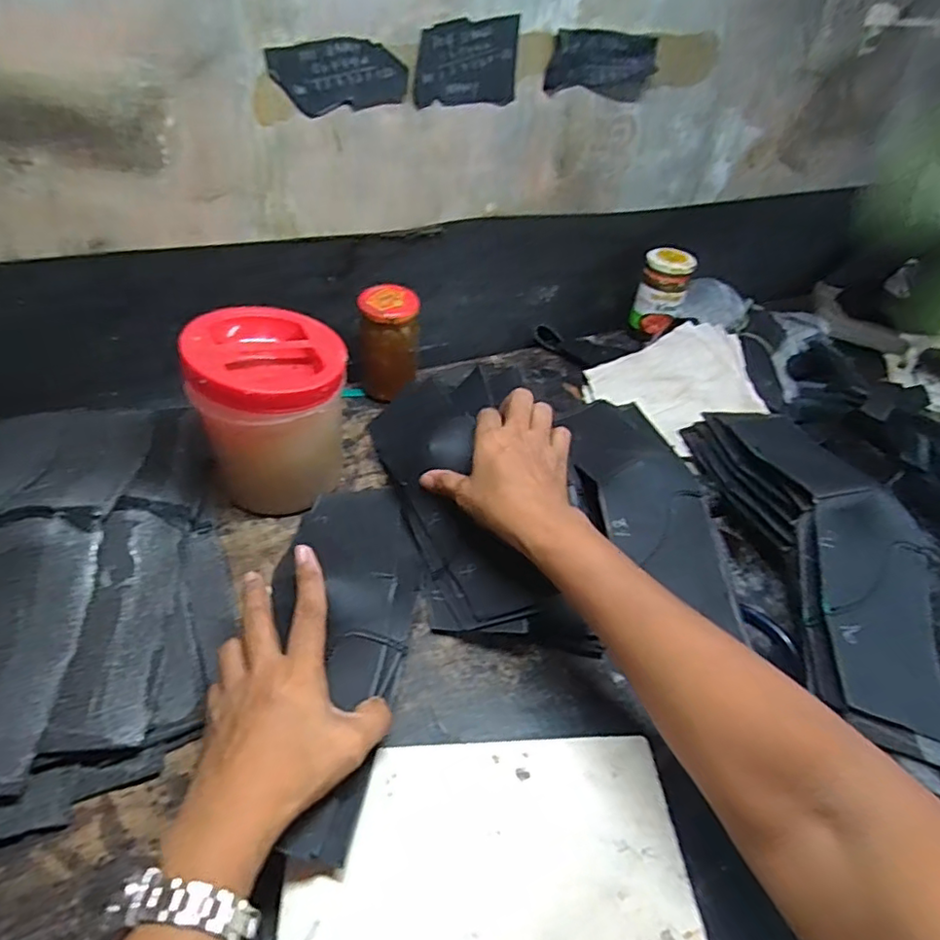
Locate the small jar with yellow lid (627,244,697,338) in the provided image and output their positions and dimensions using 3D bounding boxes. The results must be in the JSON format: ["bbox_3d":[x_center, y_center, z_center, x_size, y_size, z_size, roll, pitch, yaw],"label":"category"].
[{"bbox_3d":[0.243,-0.224,0.762,0.057,0.101,0.064,21,44,14],"label":"small jar with yellow lid"}]

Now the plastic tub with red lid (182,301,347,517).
[{"bbox_3d":[-0.164,-0.044,0.507,0.117,0.147,0.108,4,43,-4],"label":"plastic tub with red lid"}]

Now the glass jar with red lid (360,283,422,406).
[{"bbox_3d":[-0.084,-0.134,0.629,0.058,0.102,0.056,4,43,-4],"label":"glass jar with red lid"}]

